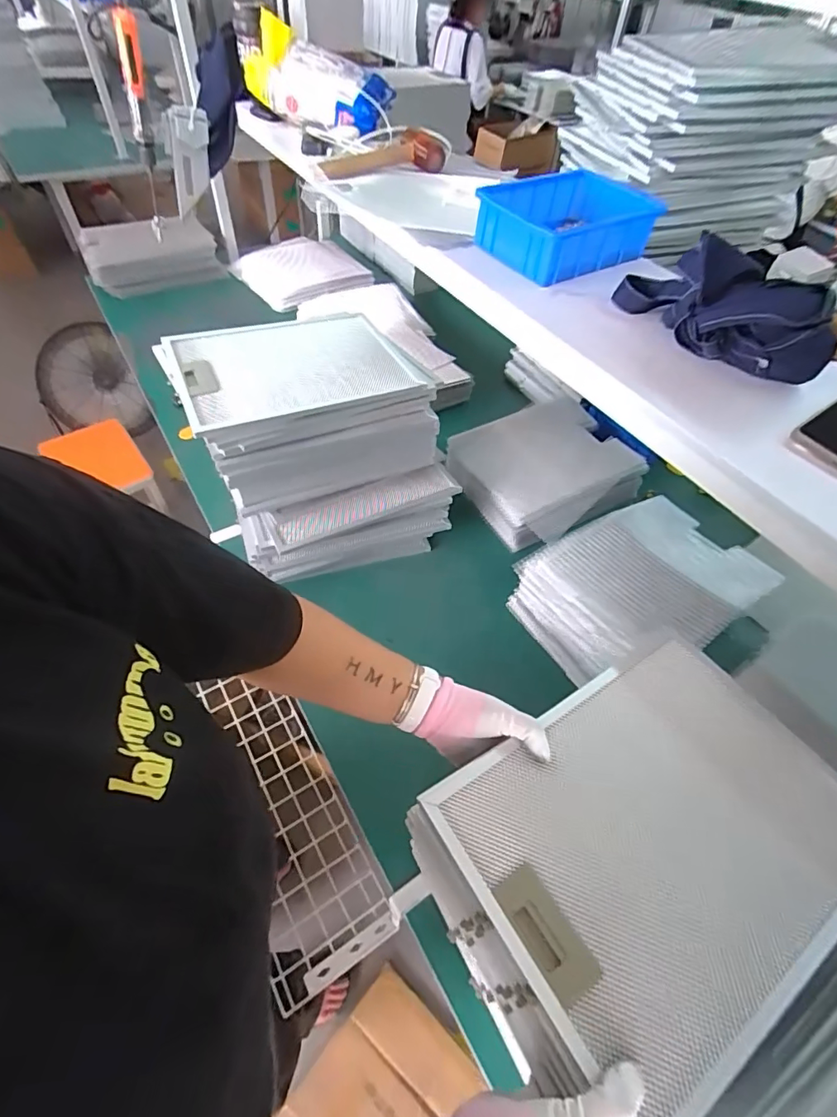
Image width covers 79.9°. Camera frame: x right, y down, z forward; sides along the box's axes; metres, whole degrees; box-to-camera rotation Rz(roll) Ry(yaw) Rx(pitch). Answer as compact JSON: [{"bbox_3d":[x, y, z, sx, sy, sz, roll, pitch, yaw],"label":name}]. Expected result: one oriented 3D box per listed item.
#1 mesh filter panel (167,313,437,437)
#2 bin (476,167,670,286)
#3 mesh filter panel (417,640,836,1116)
[{"bbox_3d":[-0.199,-0.309,0.793,0.343,0.027,0.280,-20,57,-18],"label":"mesh filter panel"},{"bbox_3d":[0.234,-0.521,0.778,0.245,0.078,0.185,-24,58,-20],"label":"bin"},{"bbox_3d":[0.207,0.236,0.438,0.321,0.032,0.250,-28,54,-20],"label":"mesh filter panel"}]

